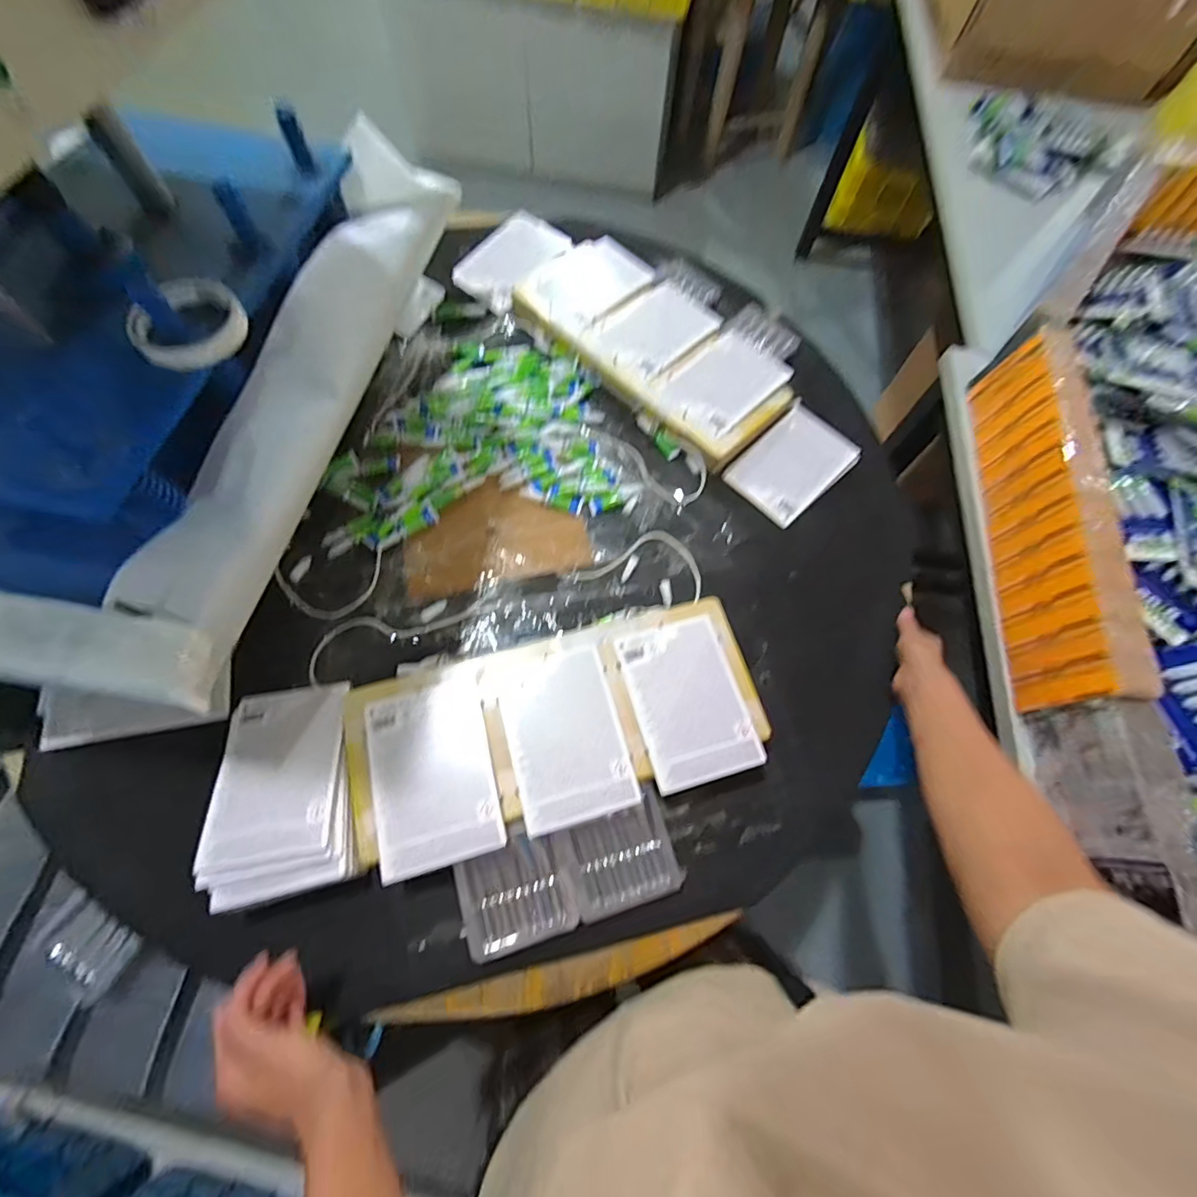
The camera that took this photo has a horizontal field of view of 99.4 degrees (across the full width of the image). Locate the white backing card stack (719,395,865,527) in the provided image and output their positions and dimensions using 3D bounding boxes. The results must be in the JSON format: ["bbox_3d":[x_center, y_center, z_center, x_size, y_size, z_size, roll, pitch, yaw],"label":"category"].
[{"bbox_3d":[0.273,-0.192,0.712,0.175,0.011,0.123,-42,72,-10],"label":"white backing card stack"}]

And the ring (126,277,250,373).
[{"bbox_3d":[-0.358,-0.242,0.446,0.091,0.022,0.091,1,67,-3],"label":"ring"}]

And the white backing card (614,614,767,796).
[{"bbox_3d":[0.096,0.108,0.547,0.115,0.008,0.169,-14,68,-9],"label":"white backing card"}]

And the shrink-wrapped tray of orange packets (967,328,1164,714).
[{"bbox_3d":[0.570,-0.110,0.637,0.082,0.117,0.499,9,67,1],"label":"shrink-wrapped tray of orange packets"}]

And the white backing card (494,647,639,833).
[{"bbox_3d":[-0.035,0.140,0.524,0.115,0.009,0.166,-14,68,-9],"label":"white backing card"}]

